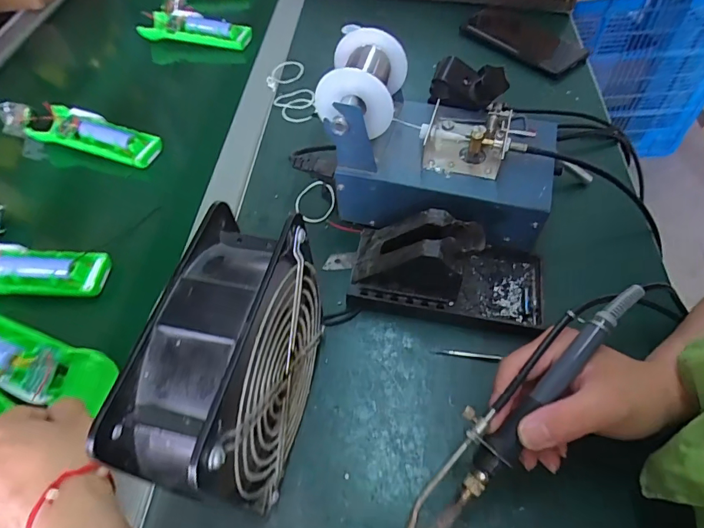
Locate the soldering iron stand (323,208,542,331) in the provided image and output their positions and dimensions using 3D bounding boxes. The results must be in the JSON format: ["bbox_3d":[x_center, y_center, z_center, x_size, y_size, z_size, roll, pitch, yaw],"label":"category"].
[{"bbox_3d":[0.068,-0.002,0.367,0.185,0.070,0.078,8,57,9],"label":"soldering iron stand"}]

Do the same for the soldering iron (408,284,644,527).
[{"bbox_3d":[0.100,0.090,0.274,0.213,0.024,0.032,-46,63,-7],"label":"soldering iron"}]

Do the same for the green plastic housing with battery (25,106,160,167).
[{"bbox_3d":[-0.310,-0.159,0.534,0.179,0.021,0.054,15,58,14],"label":"green plastic housing with battery"}]

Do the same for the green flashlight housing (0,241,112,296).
[{"bbox_3d":[-0.317,0.008,0.416,0.166,0.021,0.056,3,56,6],"label":"green flashlight housing"}]

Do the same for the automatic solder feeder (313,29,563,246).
[{"bbox_3d":[0.076,-0.108,0.400,0.203,0.128,0.143,12,57,12],"label":"automatic solder feeder"}]

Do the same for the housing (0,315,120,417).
[{"bbox_3d":[-0.264,0.072,0.349,0.170,0.020,0.047,17,58,15],"label":"housing"}]

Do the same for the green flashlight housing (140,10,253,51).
[{"bbox_3d":[-0.238,-0.362,0.678,0.179,0.023,0.049,11,57,11],"label":"green flashlight housing"}]

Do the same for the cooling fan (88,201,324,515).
[{"bbox_3d":[-0.066,0.067,0.278,0.064,0.150,0.153,8,56,9],"label":"cooling fan"}]

